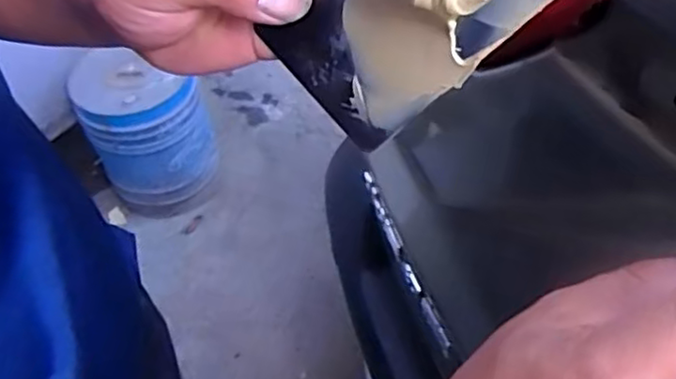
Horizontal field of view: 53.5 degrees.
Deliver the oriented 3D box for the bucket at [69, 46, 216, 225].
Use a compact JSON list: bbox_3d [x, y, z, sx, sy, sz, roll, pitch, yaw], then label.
[{"bbox_3d":[-0.425,-0.119,1.516,0.246,0.348,0.229,-2,52,2],"label":"bucket"}]

